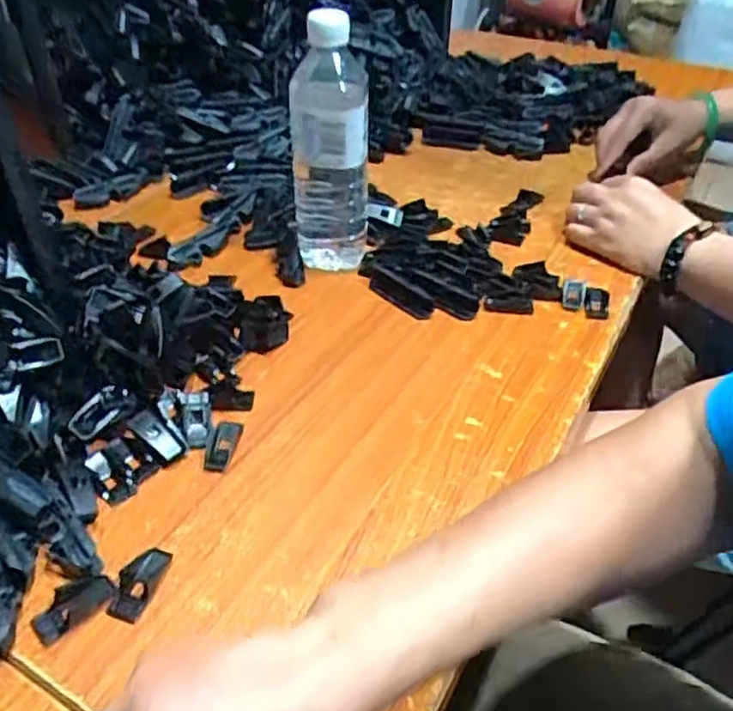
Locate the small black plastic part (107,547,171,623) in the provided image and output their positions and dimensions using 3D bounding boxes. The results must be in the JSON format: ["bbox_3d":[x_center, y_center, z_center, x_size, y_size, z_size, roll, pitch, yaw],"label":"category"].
[{"bbox_3d":[-0.126,0.124,0.371,0.019,0.007,0.044,13,42,13],"label":"small black plastic part"}]

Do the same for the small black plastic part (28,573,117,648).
[{"bbox_3d":[-0.158,0.134,0.361,0.023,0.005,0.042,29,48,28],"label":"small black plastic part"}]

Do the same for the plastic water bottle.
[{"bbox_3d":[-0.030,-0.177,0.574,0.061,0.204,0.059,2,41,1],"label":"plastic water bottle"}]

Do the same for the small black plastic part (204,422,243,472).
[{"bbox_3d":[-0.096,0.059,0.452,0.018,0.004,0.042,6,41,6],"label":"small black plastic part"}]

